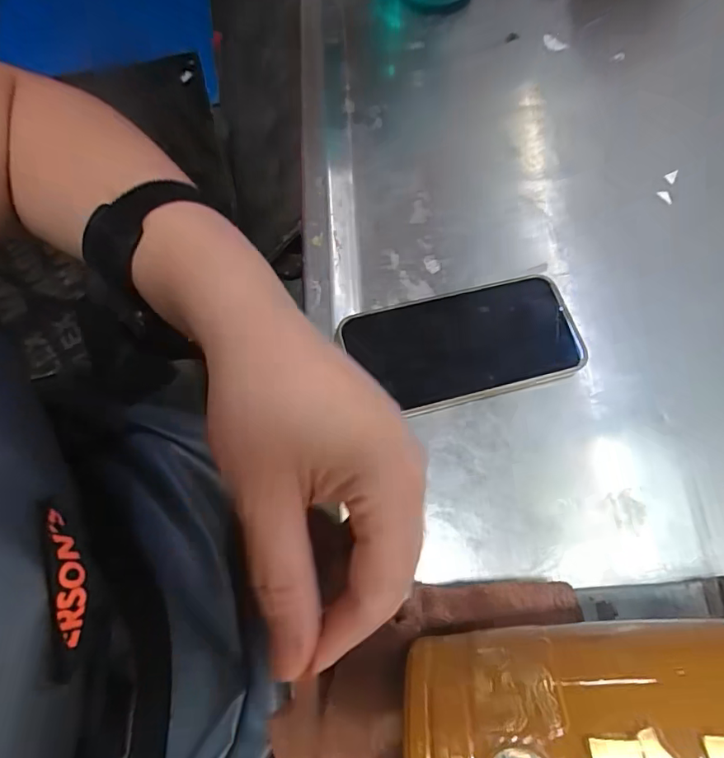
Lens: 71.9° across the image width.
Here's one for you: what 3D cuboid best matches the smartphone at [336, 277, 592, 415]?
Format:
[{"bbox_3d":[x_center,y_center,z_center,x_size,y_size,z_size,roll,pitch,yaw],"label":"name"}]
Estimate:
[{"bbox_3d":[0.069,-0.022,0.335,0.154,0.015,0.077,-14,69,-6],"label":"smartphone"}]

